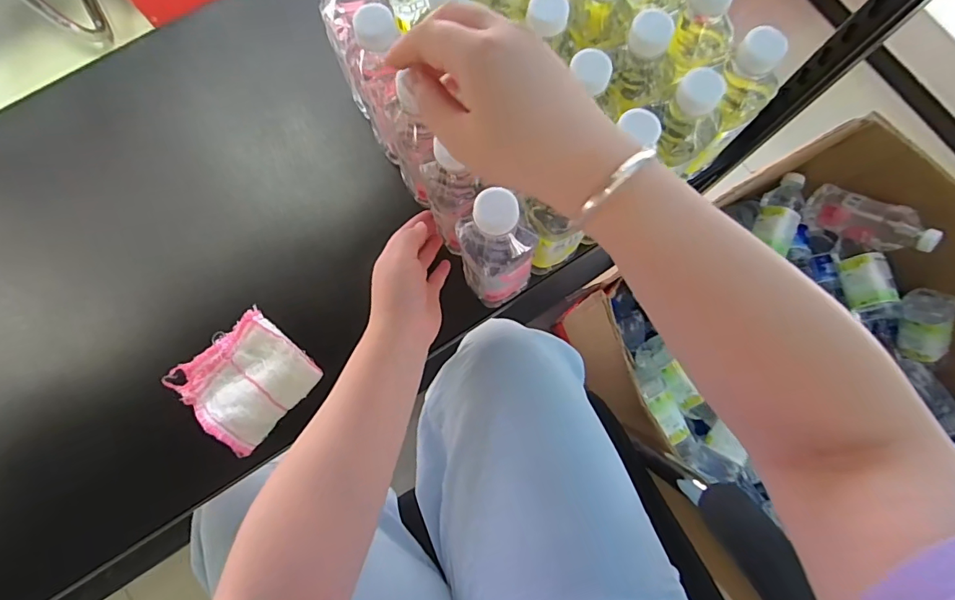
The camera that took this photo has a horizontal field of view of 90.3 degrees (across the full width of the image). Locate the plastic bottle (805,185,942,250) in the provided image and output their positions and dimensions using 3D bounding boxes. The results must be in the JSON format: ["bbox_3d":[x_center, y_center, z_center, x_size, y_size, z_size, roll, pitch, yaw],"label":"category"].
[{"bbox_3d":[0.581,-0.114,0.705,0.055,0.058,0.169,-44,48,-8],"label":"plastic bottle"}]

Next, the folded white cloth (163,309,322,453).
[{"bbox_3d":[-0.219,0.073,0.446,0.104,0.019,0.102,41,81,6],"label":"folded white cloth"}]

